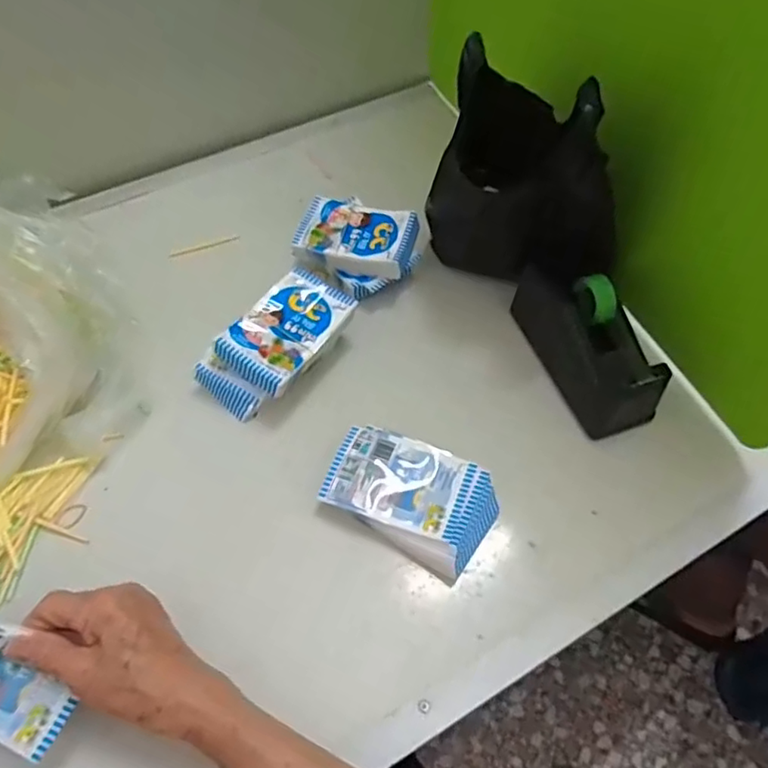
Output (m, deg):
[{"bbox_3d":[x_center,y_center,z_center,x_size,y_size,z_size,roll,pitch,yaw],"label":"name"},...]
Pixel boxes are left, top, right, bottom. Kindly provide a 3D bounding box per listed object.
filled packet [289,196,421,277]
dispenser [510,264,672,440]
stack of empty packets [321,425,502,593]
[{"bbox_3d":[-0.026,-0.142,0.568,0.110,0.015,0.071,15,64,11],"label":"filled packet"},{"bbox_3d":[0.167,-0.032,0.501,0.049,0.088,0.148,-22,60,-14],"label":"dispenser"},{"bbox_3d":[0.019,0.085,0.452,0.124,0.032,0.077,27,61,17],"label":"stack of empty packets"}]

